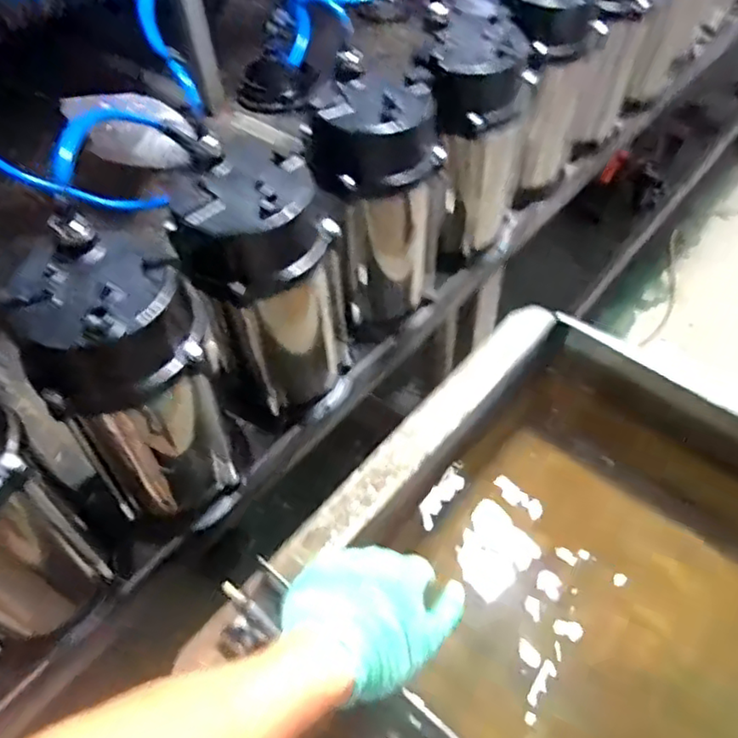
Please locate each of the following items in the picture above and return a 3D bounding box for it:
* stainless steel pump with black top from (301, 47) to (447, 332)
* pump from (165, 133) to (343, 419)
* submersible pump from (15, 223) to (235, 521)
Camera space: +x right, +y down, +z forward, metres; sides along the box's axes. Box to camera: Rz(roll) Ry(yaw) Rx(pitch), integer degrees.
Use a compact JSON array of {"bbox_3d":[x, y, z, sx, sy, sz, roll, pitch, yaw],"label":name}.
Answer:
[{"bbox_3d":[0.010,-0.162,0.640,0.118,0.246,0.109,-10,52,-4],"label":"stainless steel pump with black top"},{"bbox_3d":[-0.086,-0.066,0.567,0.115,0.251,0.102,-21,54,-12],"label":"pump"},{"bbox_3d":[-0.178,0.024,0.506,0.115,0.261,0.109,-13,53,-6],"label":"submersible pump"}]

